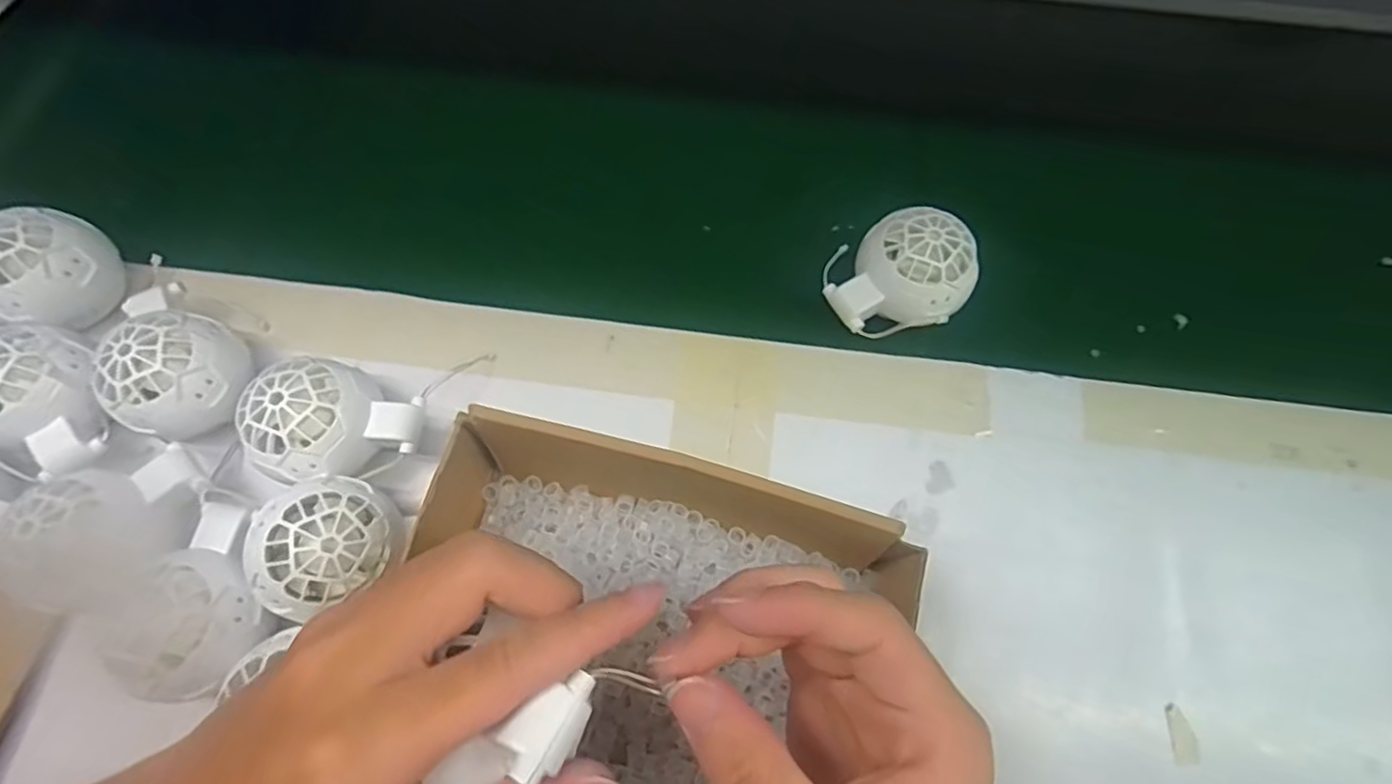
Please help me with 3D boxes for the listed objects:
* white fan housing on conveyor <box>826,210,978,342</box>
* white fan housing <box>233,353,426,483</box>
[{"bbox_3d":[0.109,-0.064,0.357,0.072,0.045,0.061,-12,69,-5],"label":"white fan housing on conveyor"},{"bbox_3d":[-0.175,0.019,0.319,0.074,0.051,0.059,14,70,5],"label":"white fan housing"}]

